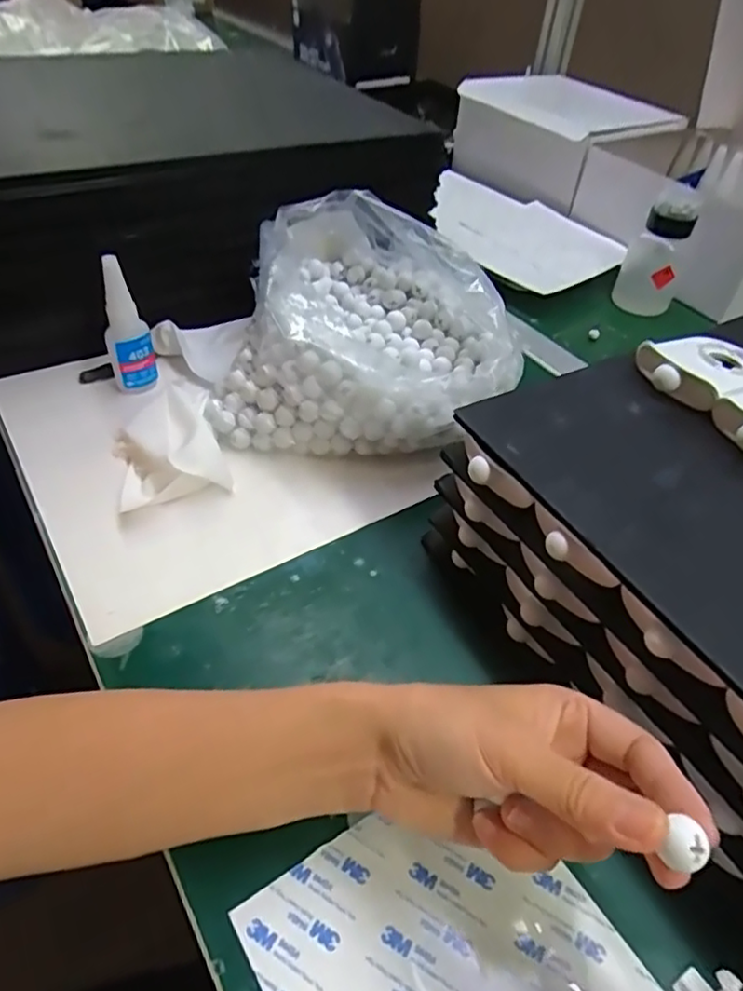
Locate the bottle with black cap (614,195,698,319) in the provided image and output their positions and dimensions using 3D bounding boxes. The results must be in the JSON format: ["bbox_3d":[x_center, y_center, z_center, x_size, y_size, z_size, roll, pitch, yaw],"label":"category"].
[{"bbox_3d":[0.299,-0.247,0.651,0.062,0.115,0.047,20,48,14],"label":"bottle with black cap"}]

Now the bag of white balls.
[{"bbox_3d":[0.003,-0.140,0.500,0.202,0.109,0.221,10,46,5],"label":"bag of white balls"}]

